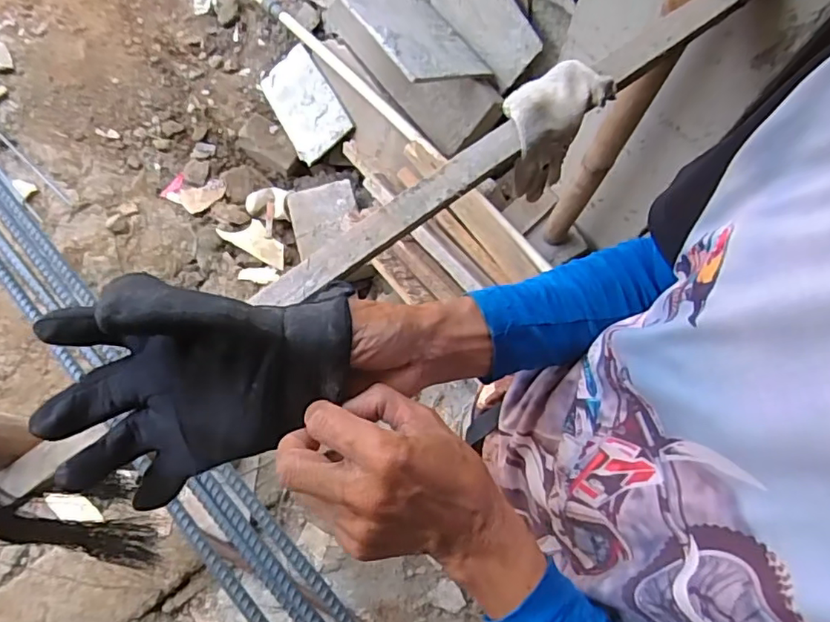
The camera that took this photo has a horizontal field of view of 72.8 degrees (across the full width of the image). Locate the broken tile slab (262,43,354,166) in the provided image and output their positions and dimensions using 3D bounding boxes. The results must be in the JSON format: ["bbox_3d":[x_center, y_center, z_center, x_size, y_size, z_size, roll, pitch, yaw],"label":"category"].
[{"bbox_3d":[-0.335,-0.633,1.712,0.195,0.025,0.340,-34,79,24],"label":"broken tile slab"}]

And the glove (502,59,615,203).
[{"bbox_3d":[0.157,-0.223,0.691,0.108,0.109,0.129,25,74,8],"label":"glove"}]

